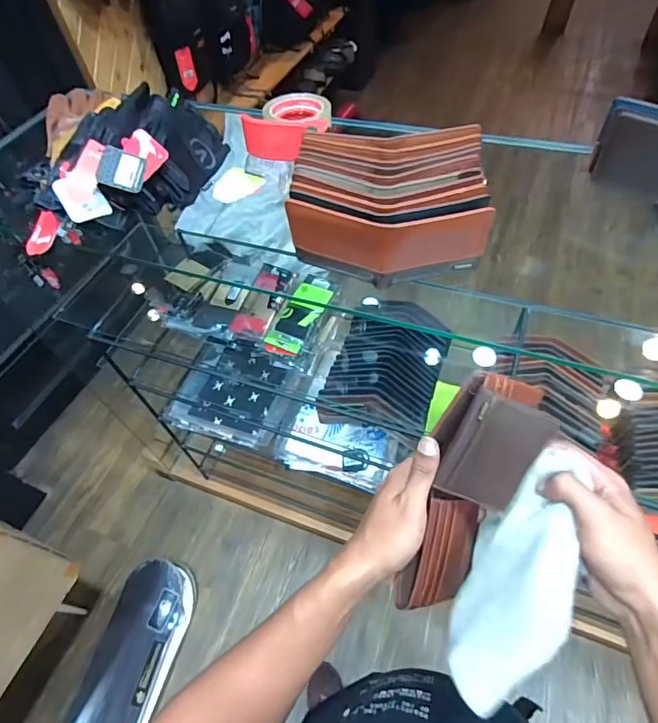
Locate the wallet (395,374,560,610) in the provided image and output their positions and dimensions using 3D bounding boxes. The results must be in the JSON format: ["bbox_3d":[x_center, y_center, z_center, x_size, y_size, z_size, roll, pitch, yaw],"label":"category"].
[{"bbox_3d":[0.126,0.116,0.391,0.082,0.208,0.074,19,14,18],"label":"wallet"}]

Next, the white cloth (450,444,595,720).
[{"bbox_3d":[0.145,0.162,0.336,0.066,0.044,0.181,23,60,20],"label":"white cloth"}]

